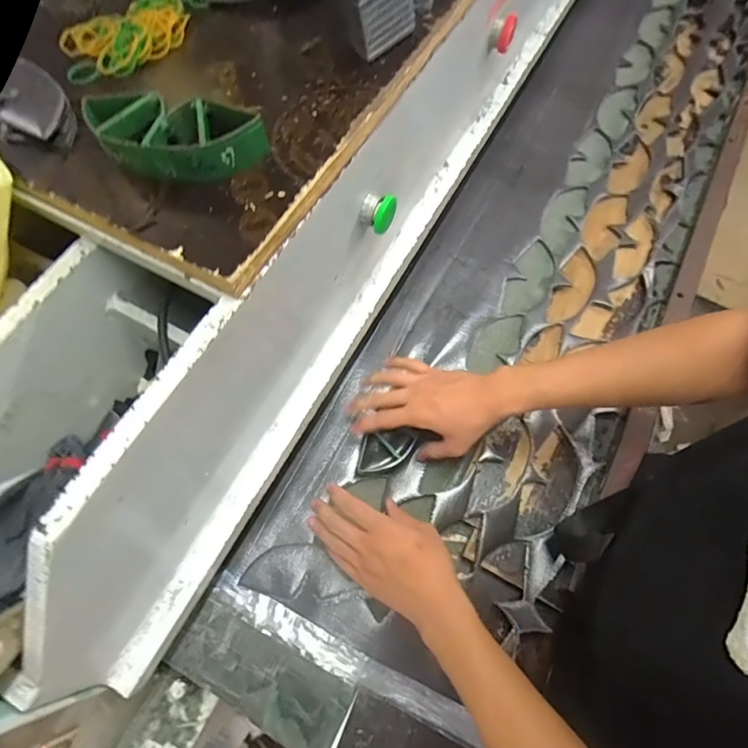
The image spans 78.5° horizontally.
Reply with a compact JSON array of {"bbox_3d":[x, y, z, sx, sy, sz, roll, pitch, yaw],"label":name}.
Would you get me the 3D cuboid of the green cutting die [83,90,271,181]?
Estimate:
[{"bbox_3d":[-0.151,-0.177,0.341,0.134,0.032,0.059,7,64,1],"label":"green cutting die"}]

